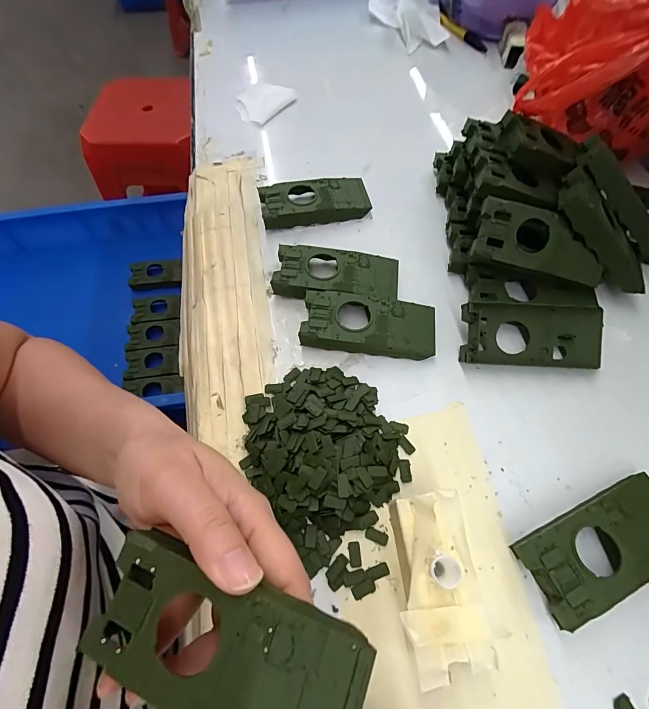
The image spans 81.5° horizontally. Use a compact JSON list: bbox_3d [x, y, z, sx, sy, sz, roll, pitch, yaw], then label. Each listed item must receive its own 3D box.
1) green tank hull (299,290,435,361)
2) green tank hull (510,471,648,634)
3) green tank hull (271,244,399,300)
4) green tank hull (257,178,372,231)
[{"bbox_3d":[0.035,-0.023,0.302,0.103,0.019,0.045,6,62,4],"label":"green tank hull"},{"bbox_3d":[0.169,0.114,0.228,0.104,0.021,0.047,-23,64,-11],"label":"green tank hull"},{"bbox_3d":[0.010,-0.068,0.326,0.104,0.018,0.045,4,62,3],"label":"green tank hull"},{"bbox_3d":[-0.010,-0.150,0.369,0.102,0.019,0.046,-12,63,-6],"label":"green tank hull"}]

